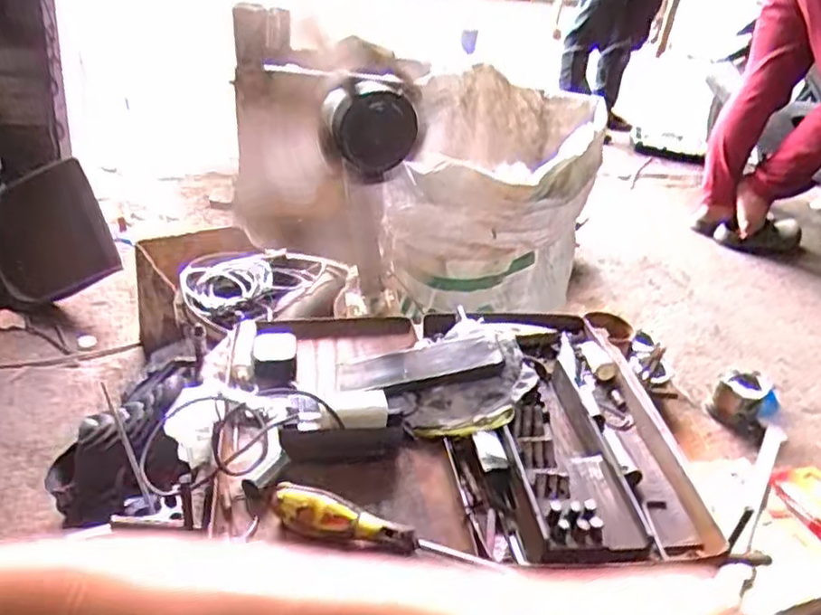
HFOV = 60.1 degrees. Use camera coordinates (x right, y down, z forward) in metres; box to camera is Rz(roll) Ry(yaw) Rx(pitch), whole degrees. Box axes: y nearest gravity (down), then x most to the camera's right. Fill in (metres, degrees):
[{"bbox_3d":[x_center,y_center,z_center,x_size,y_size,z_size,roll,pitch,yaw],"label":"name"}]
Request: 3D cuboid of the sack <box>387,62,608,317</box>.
[{"bbox_3d":[0.130,-0.183,1.108,0.283,0.276,0.316,11,32,8],"label":"sack"}]

